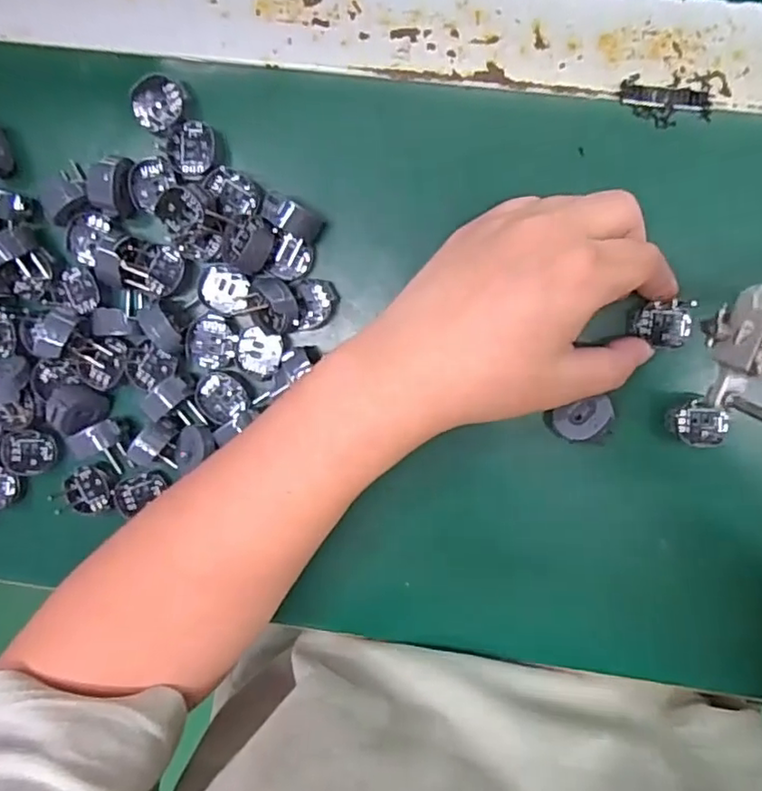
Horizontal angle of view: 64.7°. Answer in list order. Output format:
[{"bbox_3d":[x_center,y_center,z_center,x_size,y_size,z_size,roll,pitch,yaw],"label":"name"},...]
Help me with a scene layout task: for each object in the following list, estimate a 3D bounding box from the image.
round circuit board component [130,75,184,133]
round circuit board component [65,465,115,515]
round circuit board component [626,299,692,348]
[{"bbox_3d":[-0.111,-0.145,0.299,0.023,0.008,0.026,37,97,-1],"label":"round circuit board component"},{"bbox_3d":[-0.160,0.052,0.329,0.024,0.007,0.026,0,96,4],"label":"round circuit board component"},{"bbox_3d":[0.139,-0.035,0.299,0.027,0.014,0.023,-5,96,5],"label":"round circuit board component"}]

